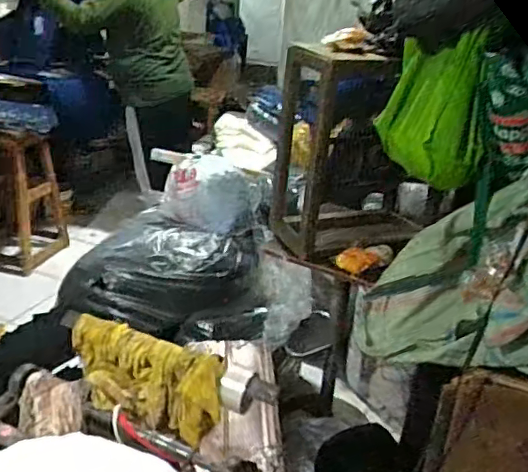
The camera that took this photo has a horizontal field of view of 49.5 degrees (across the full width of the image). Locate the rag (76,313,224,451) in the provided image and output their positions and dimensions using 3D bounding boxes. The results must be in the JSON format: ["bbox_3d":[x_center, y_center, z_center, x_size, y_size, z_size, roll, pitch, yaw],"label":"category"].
[{"bbox_3d":[-0.254,0.284,1.124,0.352,0.138,0.132,12,24,23],"label":"rag"}]

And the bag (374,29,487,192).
[{"bbox_3d":[0.340,-0.265,1.170,0.091,0.277,0.299,-3,23,-14],"label":"bag"}]

